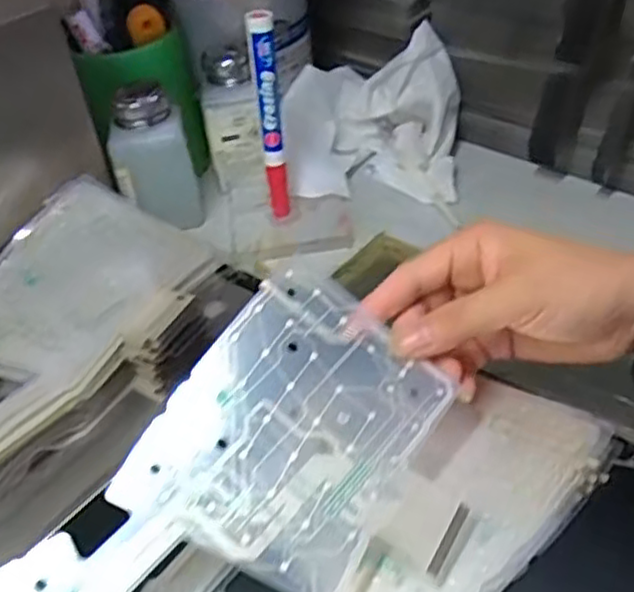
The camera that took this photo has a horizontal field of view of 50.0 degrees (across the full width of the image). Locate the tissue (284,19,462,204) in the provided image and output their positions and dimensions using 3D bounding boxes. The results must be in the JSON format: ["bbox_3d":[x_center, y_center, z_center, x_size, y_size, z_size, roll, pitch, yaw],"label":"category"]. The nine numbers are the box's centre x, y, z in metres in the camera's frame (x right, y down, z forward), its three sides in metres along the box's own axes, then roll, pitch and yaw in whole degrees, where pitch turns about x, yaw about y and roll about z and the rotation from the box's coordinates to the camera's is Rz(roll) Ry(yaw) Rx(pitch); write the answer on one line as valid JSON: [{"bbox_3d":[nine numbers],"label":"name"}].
[{"bbox_3d":[0.042,-0.140,0.523,0.130,0.087,0.126,3,42,10],"label":"tissue"}]

